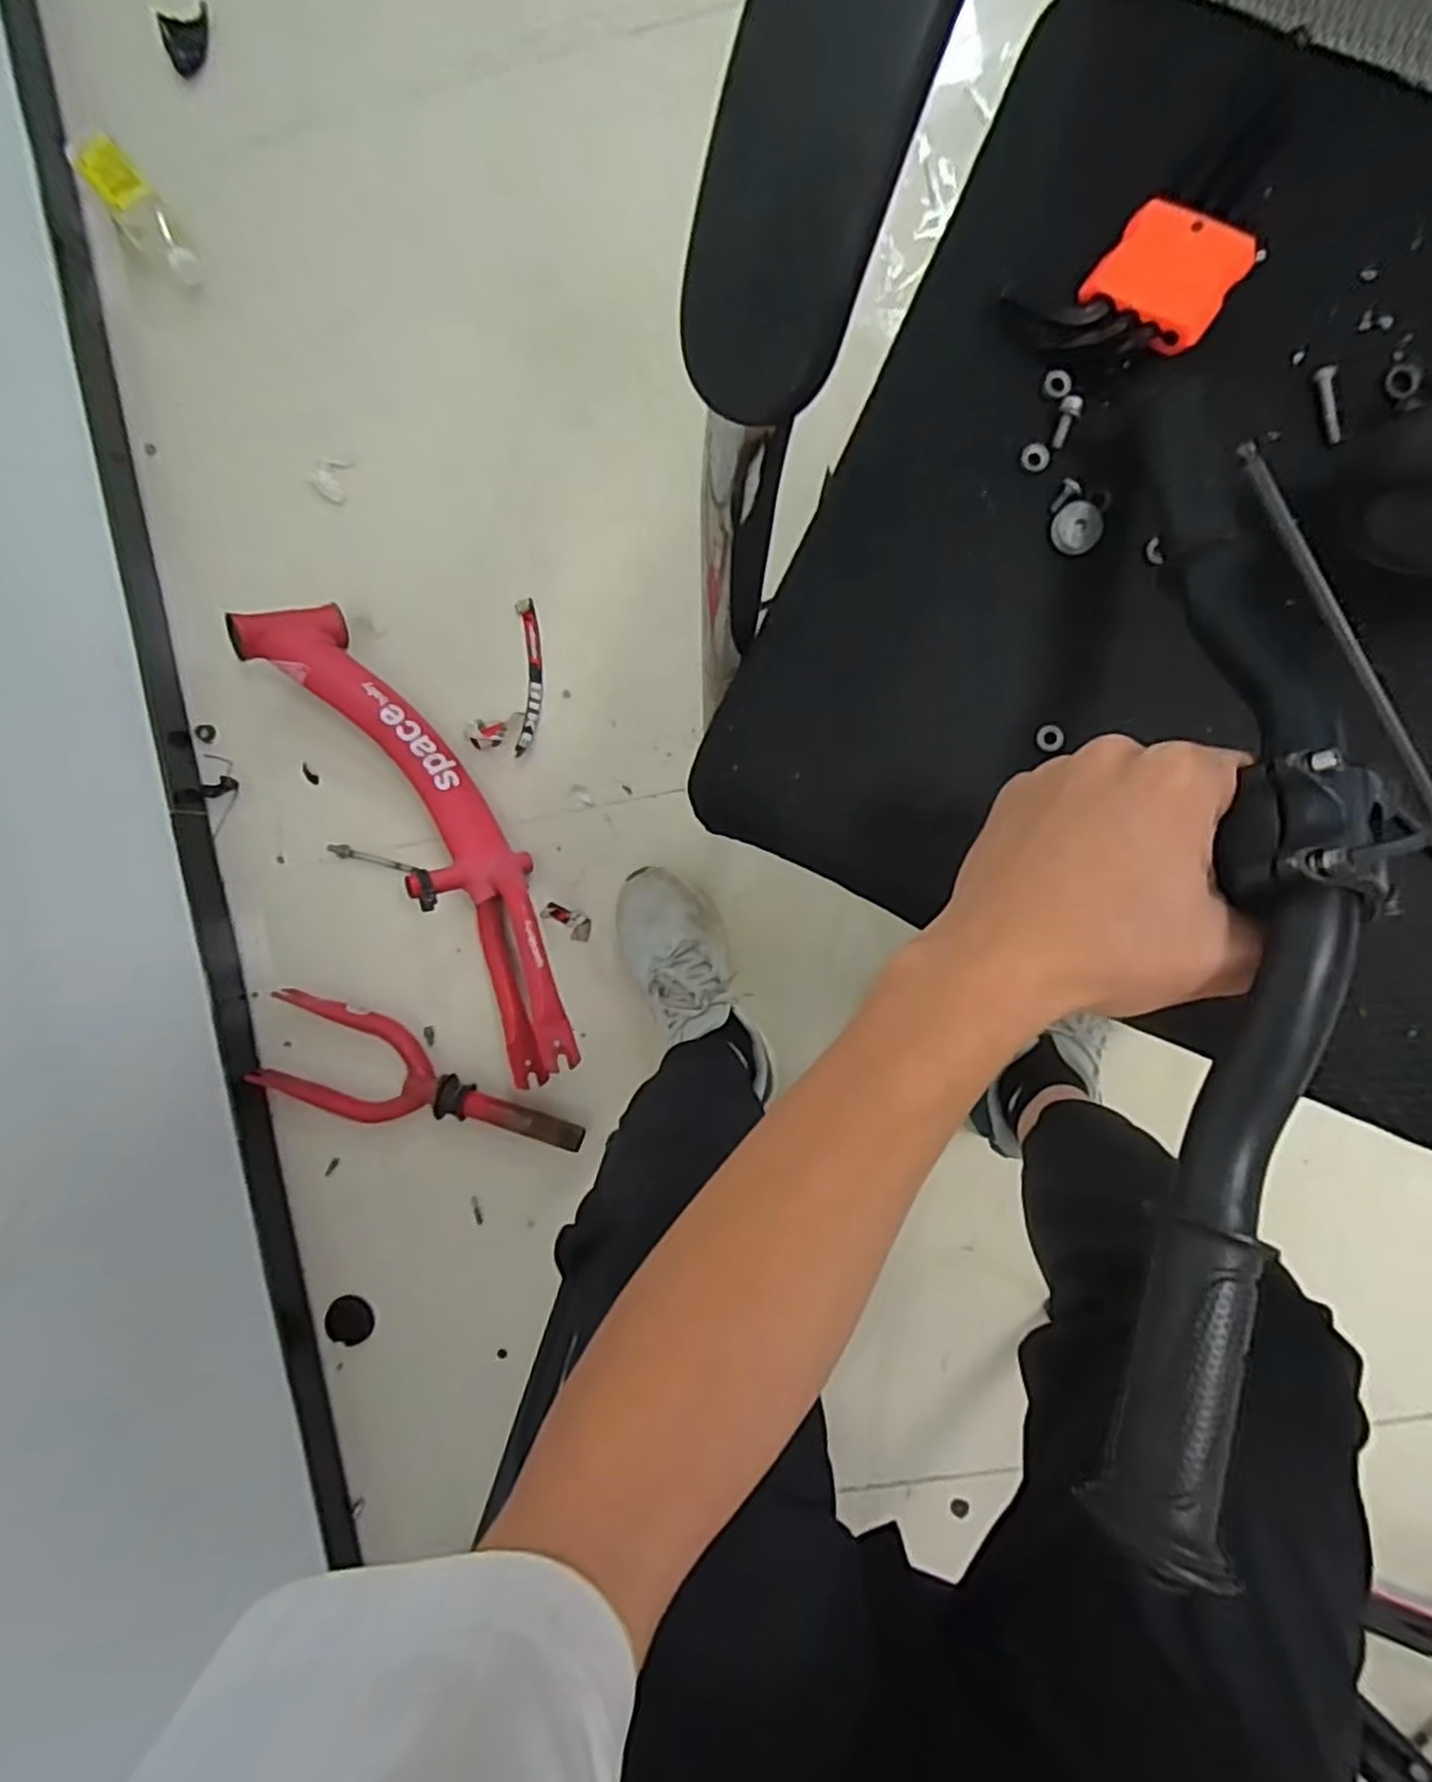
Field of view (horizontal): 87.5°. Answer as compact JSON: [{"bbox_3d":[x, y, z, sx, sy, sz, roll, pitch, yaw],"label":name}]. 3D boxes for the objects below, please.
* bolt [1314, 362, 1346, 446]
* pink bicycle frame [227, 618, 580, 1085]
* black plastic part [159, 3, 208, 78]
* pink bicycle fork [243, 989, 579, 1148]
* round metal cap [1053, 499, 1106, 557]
[{"bbox_3d":[0.276,-0.219,0.337,0.009,0.004,0.036,-6,92,4],"label":"bolt"},{"bbox_3d":[-0.305,-0.071,0.780,0.116,0.110,0.523,-32,90,4],"label":"pink bicycle frame"},{"bbox_3d":[-0.587,-0.944,0.835,0.053,0.014,0.075,-12,91,4],"label":"black plastic part"},{"bbox_3d":[-0.330,0.219,0.834,0.370,0.054,0.122,20,93,3],"label":"pink bicycle fork"},{"bbox_3d":[0.166,-0.167,0.342,0.021,0.004,0.026,40,94,1],"label":"round metal cap"}]

